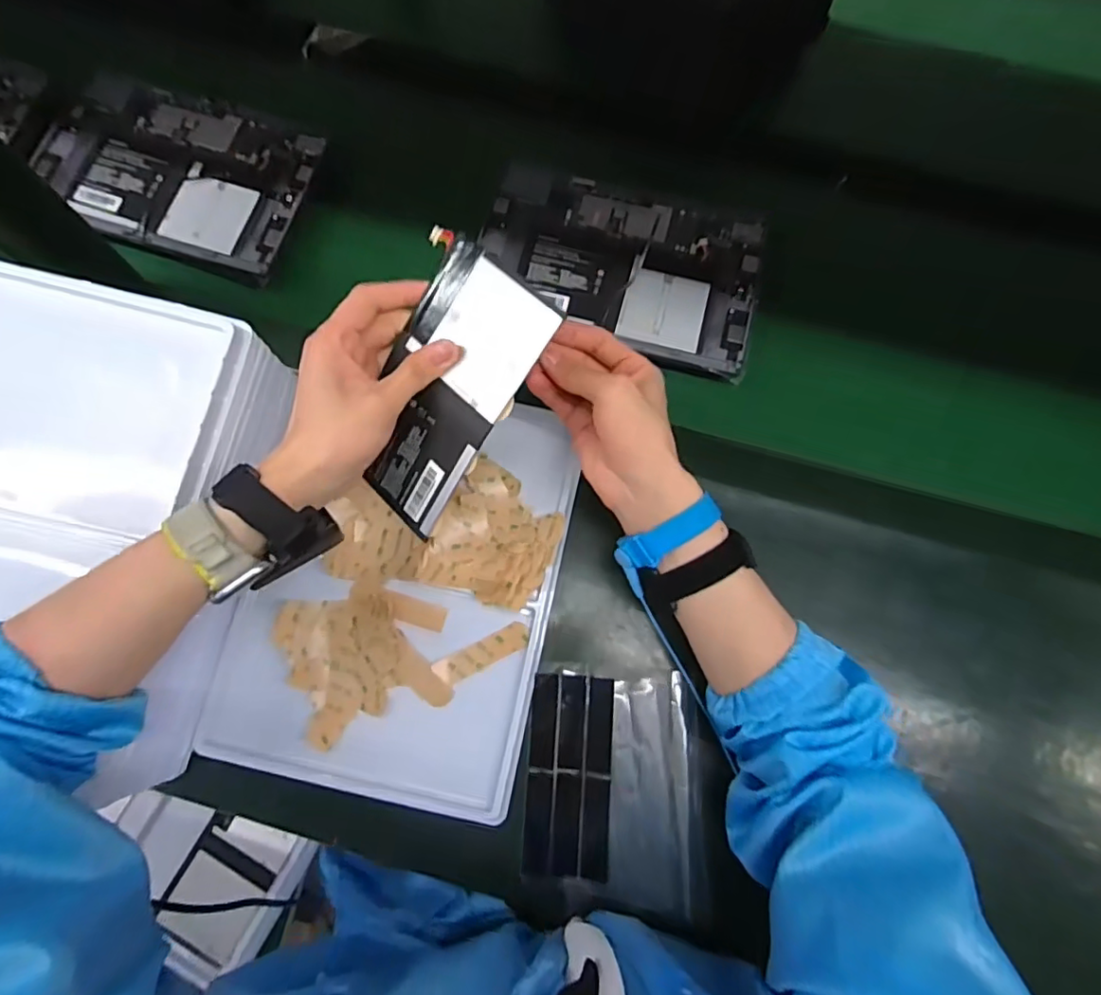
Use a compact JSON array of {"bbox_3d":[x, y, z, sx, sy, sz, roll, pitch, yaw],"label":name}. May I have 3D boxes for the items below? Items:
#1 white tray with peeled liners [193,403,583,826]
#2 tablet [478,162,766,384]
[{"bbox_3d":[-0.120,0.072,0.469,0.238,0.034,0.308,12,76,2],"label":"white tray with peeled liners"},{"bbox_3d":[0.061,-0.212,0.535,0.250,0.010,0.175,14,74,3],"label":"tablet"}]

